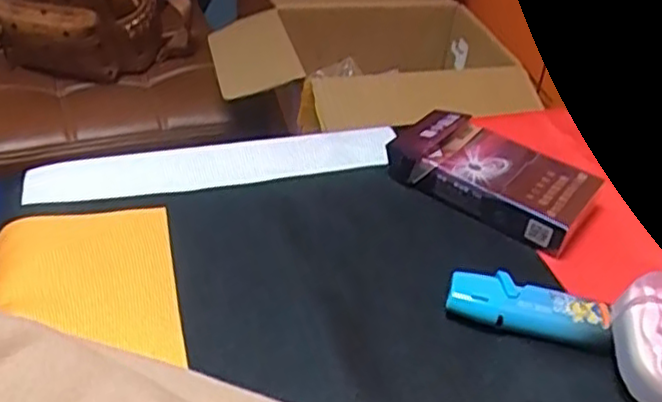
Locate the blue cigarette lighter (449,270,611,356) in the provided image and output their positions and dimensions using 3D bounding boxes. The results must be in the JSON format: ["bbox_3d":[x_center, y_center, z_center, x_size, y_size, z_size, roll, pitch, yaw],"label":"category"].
[{"bbox_3d":[0.084,0.048,0.299,0.067,0.017,0.022,12,40,11],"label":"blue cigarette lighter"}]

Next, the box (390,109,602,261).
[{"bbox_3d":[0.082,-0.013,0.365,0.100,0.027,0.051,28,44,27],"label":"box"}]

